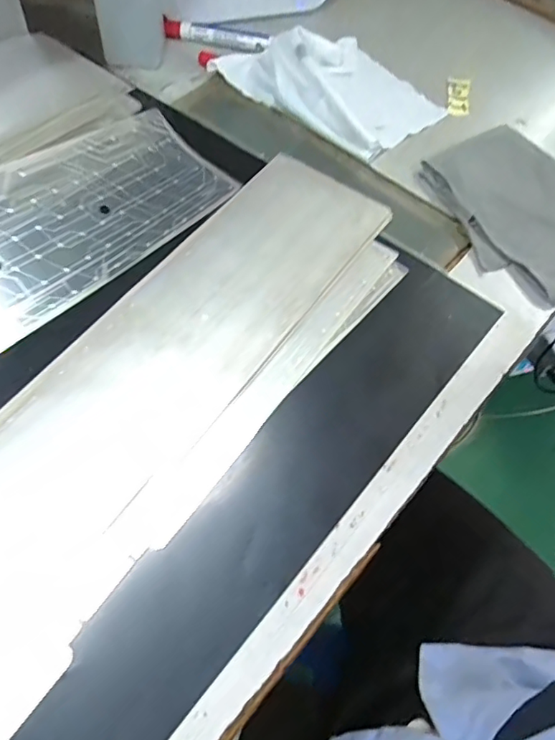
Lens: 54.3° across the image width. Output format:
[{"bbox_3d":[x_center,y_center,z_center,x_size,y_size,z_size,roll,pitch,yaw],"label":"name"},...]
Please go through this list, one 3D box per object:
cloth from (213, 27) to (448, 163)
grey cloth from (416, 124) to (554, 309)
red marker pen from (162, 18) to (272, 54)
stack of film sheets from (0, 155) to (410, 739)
[{"bbox_3d":[0.056,-0.272,0.502,0.138,0.031,0.168,-39,70,-22],"label":"cloth"},{"bbox_3d":[0.210,-0.134,0.446,0.136,0.020,0.175,-31,67,-19],"label":"grey cloth"},{"bbox_3d":[-0.060,-0.338,0.546,0.106,0.011,0.018,14,60,4],"label":"red marker pen"},{"bbox_3d":[-0.075,0.009,0.355,0.143,0.006,0.444,35,64,15],"label":"stack of film sheets"}]

